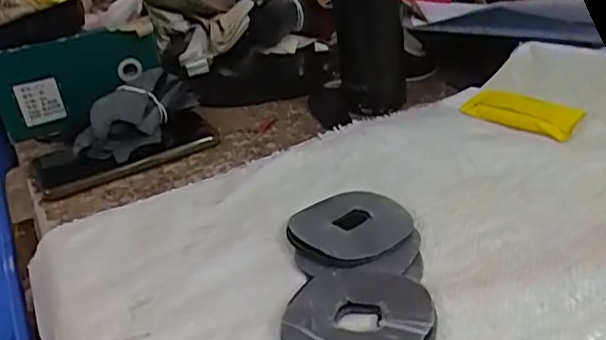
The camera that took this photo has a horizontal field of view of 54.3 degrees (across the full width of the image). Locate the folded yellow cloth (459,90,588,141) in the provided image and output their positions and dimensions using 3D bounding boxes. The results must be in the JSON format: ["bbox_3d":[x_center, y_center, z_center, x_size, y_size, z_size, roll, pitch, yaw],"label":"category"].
[{"bbox_3d":[0.193,-0.053,0.533,0.100,0.015,0.048,17,39,36],"label":"folded yellow cloth"}]

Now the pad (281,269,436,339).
[{"bbox_3d":[0.032,0.086,0.343,0.082,0.013,0.080,3,32,17],"label":"pad"}]

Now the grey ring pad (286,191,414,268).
[{"bbox_3d":[0.033,0.039,0.418,0.083,0.011,0.079,-25,35,-27],"label":"grey ring pad"}]

